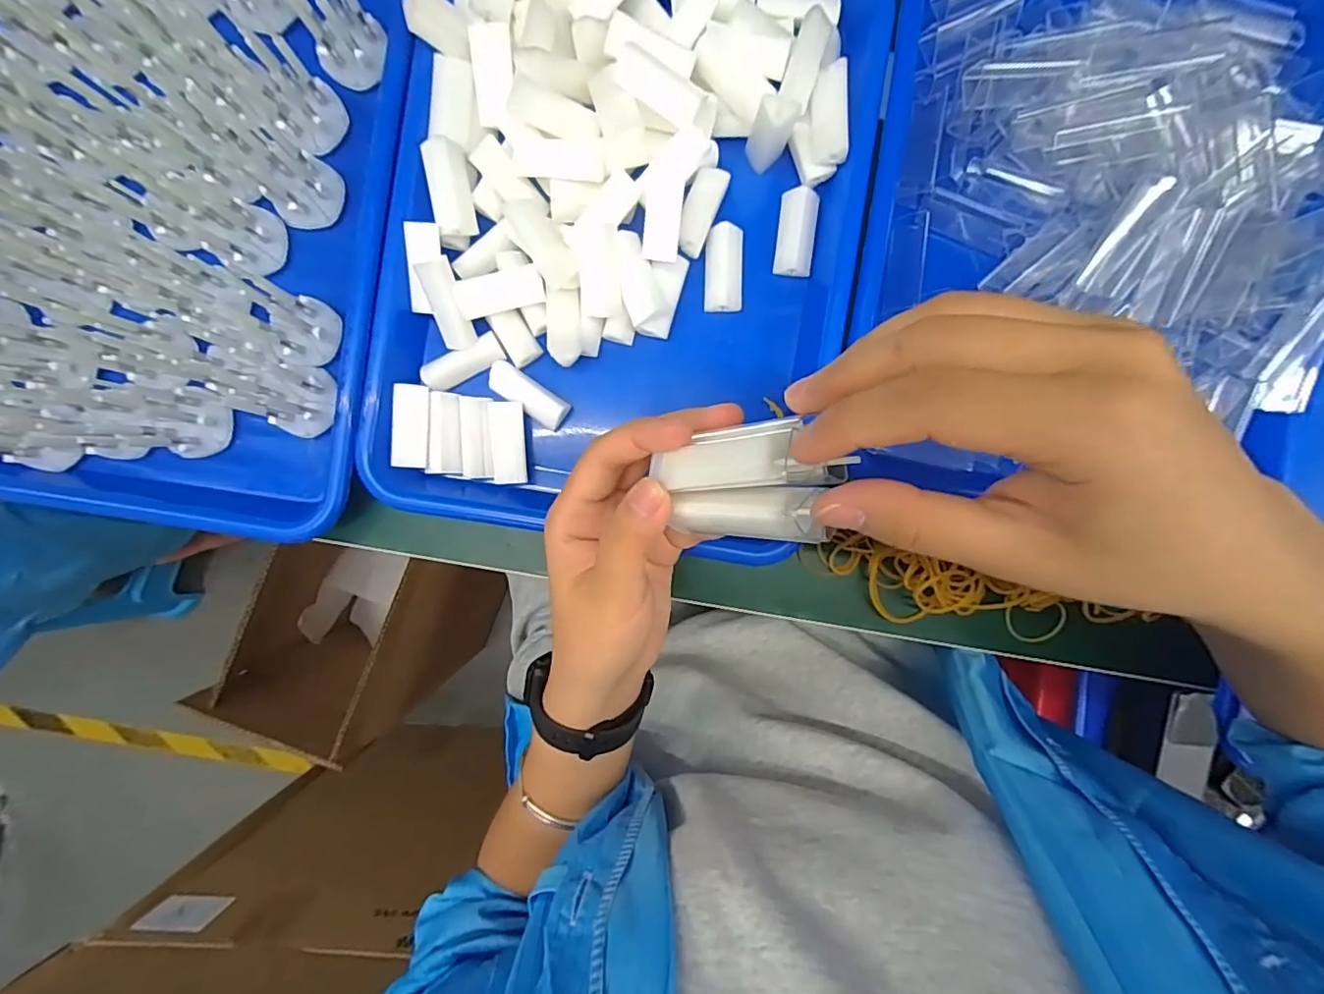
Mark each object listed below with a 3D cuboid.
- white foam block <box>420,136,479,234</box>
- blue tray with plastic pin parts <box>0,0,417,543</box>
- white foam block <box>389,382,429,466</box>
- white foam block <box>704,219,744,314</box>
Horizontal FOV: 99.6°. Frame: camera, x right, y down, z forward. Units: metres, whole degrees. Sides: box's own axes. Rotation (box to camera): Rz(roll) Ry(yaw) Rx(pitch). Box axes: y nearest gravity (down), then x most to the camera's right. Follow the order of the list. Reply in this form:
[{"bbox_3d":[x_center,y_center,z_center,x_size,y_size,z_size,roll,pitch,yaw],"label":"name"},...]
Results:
[{"bbox_3d":[-0.113,-0.166,0.297,0.021,0.012,0.050,-10,91,-1],"label":"white foam block"},{"bbox_3d":[-0.271,-0.151,0.297,0.248,0.060,0.327,11,90,-1],"label":"blue tray with plastic pin parts"},{"bbox_3d":[-0.140,-0.039,0.310,0.018,0.010,0.045,1,95,-25],"label":"white foam block"},{"bbox_3d":[0.036,-0.129,0.315,0.021,0.010,0.046,1,90,-1],"label":"white foam block"}]

